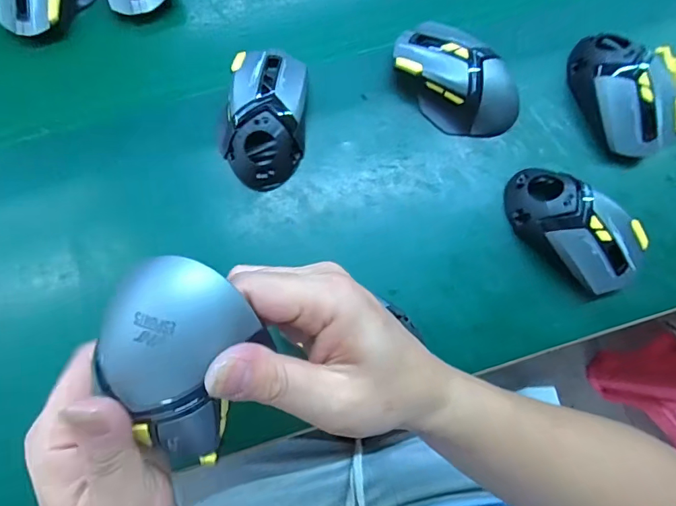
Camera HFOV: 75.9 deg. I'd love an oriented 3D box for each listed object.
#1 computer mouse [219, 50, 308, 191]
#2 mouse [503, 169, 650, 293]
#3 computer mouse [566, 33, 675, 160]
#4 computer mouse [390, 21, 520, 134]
[{"bbox_3d":[-0.062,-0.118,0.365,0.074,0.041,0.121,9,78,1],"label":"computer mouse"},{"bbox_3d":[0.194,-0.023,0.353,0.071,0.038,0.122,-40,82,-9],"label":"mouse"},{"bbox_3d":[0.251,-0.143,0.378,0.065,0.037,0.117,-16,79,-5],"label":"computer mouse"},{"bbox_3d":[0.102,-0.151,0.373,0.121,0.040,0.073,44,81,7],"label":"computer mouse"}]

